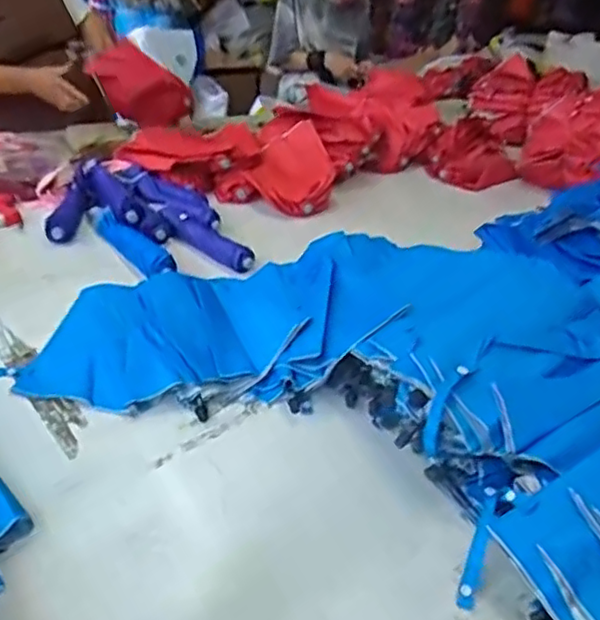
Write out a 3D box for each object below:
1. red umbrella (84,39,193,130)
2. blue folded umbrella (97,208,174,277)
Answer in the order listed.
[{"bbox_3d":[-0.406,-0.576,1.617,0.305,0.166,0.086,29,35,30],"label":"red umbrella"},{"bbox_3d":[-0.302,-0.118,1.156,0.063,0.046,0.276,-15,38,-35],"label":"blue folded umbrella"}]

